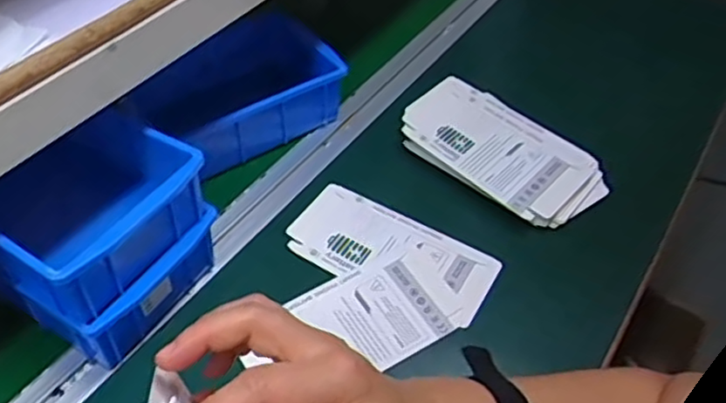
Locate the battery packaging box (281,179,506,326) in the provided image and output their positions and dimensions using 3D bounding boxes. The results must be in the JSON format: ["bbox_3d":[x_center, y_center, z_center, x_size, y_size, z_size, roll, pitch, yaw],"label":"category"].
[{"bbox_3d":[0.025,0.042,0.577,0.174,0.005,0.079,23,50,17],"label":"battery packaging box"}]

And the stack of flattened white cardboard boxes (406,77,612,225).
[{"bbox_3d":[0.128,-0.049,0.645,0.102,0.030,0.189,-31,56,-28],"label":"stack of flattened white cardboard boxes"}]

